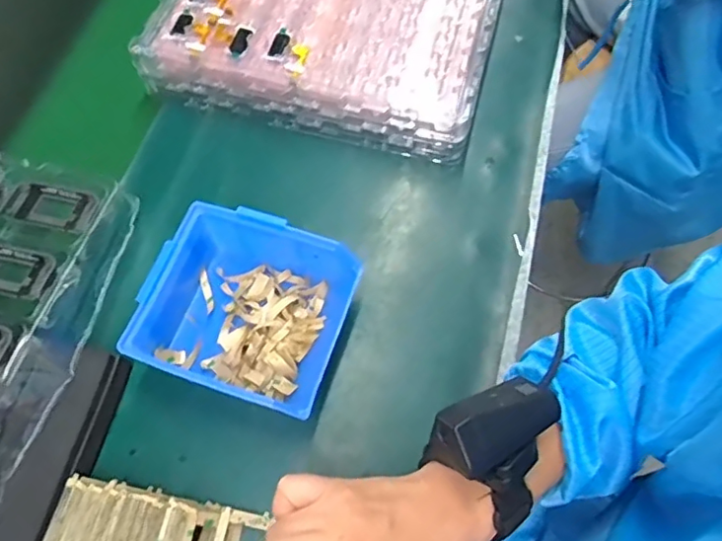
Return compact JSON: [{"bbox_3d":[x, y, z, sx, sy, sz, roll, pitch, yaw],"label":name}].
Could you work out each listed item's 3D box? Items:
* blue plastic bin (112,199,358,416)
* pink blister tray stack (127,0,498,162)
[{"bbox_3d":[-0.081,0.027,0.416,0.137,0.074,0.136,15,68,10],"label":"blue plastic bin"},{"bbox_3d":[-0.010,-0.308,0.569,0.300,0.063,0.388,13,67,9],"label":"pink blister tray stack"}]

